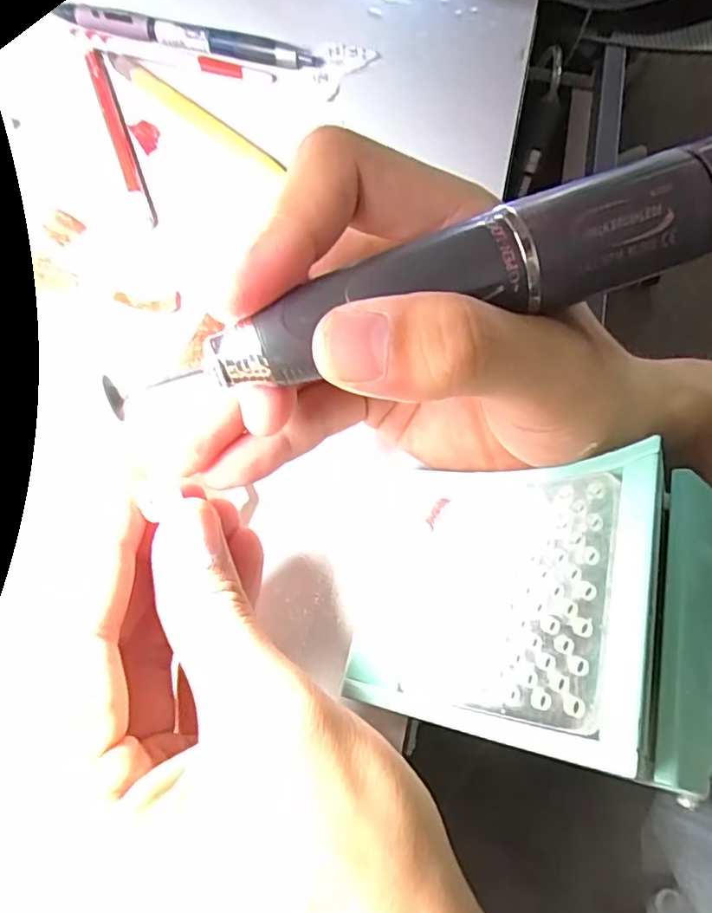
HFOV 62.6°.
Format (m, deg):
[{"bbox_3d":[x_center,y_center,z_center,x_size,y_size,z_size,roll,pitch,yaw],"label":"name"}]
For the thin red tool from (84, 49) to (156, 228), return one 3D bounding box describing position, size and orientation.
[{"bbox_3d":[-0.113,-0.153,0.277,0.007,0.007,0.121,-20,71,-8],"label":"thin red tool"}]

